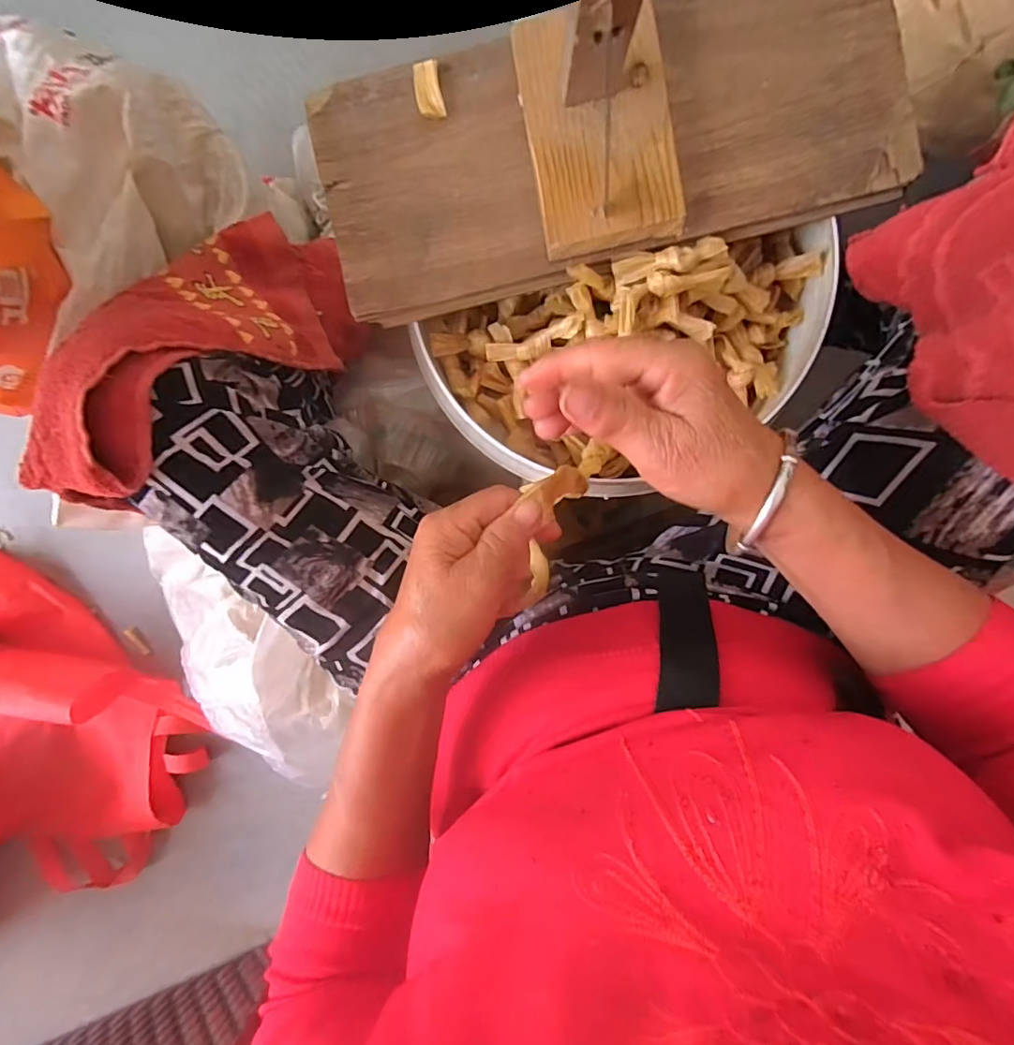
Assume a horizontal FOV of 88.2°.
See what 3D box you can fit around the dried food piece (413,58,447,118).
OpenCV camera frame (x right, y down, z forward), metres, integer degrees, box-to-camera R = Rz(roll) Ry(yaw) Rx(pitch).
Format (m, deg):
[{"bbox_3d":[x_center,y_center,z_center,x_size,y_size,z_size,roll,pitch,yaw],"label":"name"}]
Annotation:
[{"bbox_3d":[-0.053,-0.290,0.350,0.018,0.004,0.036,-11,93,4],"label":"dried food piece"}]

